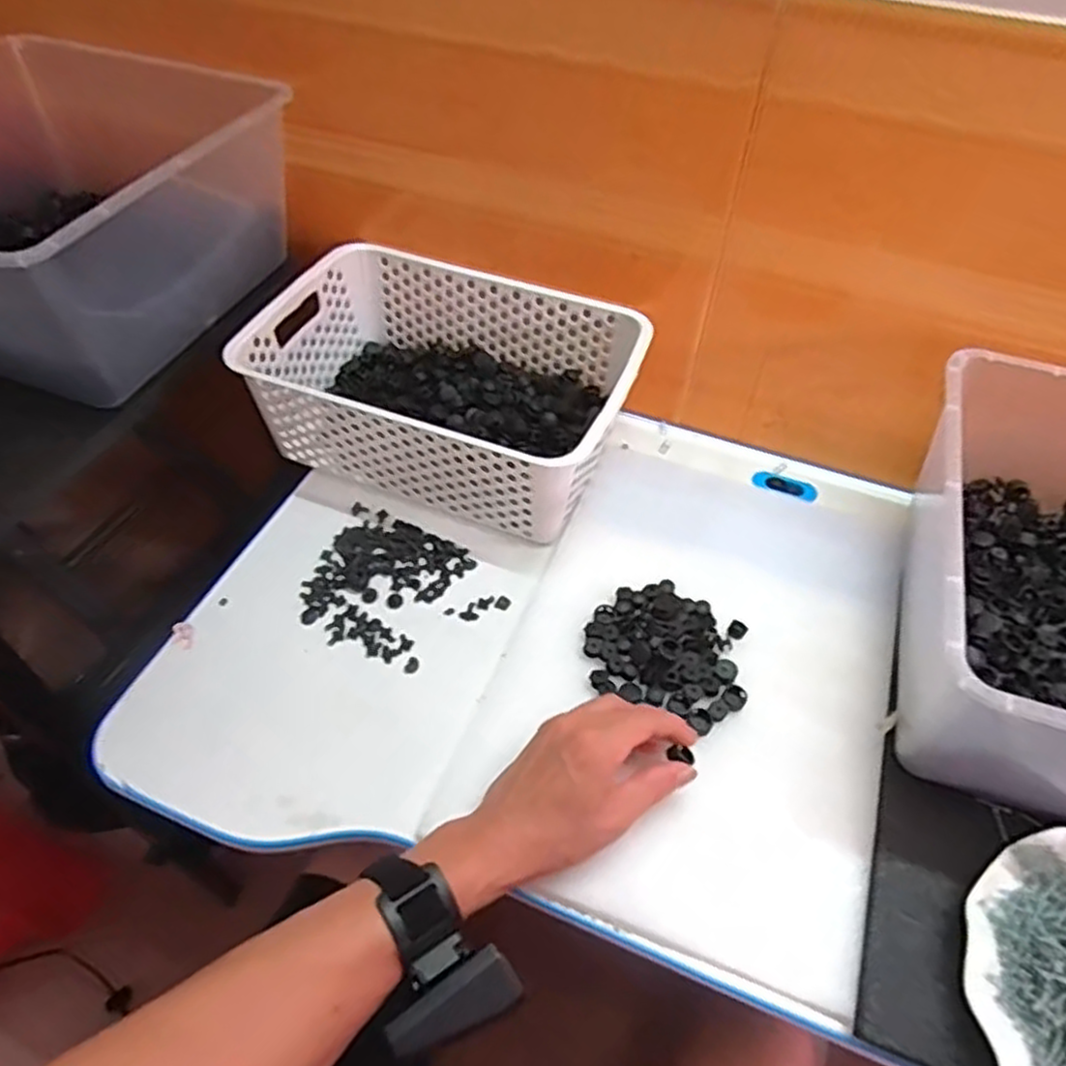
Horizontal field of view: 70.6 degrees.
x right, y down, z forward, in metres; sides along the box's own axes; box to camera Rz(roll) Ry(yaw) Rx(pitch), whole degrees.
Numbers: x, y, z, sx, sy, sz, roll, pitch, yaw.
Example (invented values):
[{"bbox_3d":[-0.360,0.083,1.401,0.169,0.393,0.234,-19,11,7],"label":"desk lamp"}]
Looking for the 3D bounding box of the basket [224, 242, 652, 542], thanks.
[{"bbox_3d":[-0.070,-0.129,0.662,0.308,0.111,0.205,17,56,14],"label":"basket"}]

